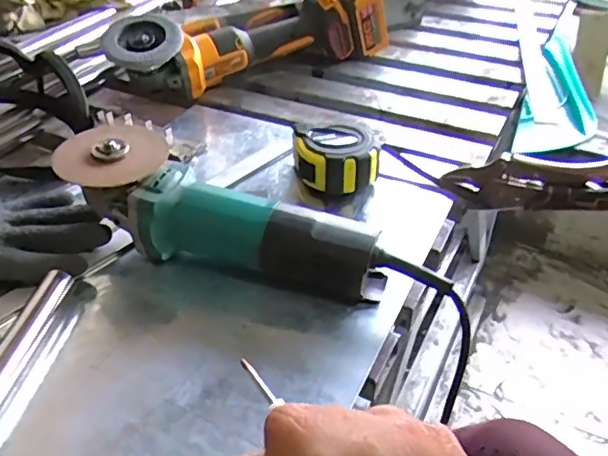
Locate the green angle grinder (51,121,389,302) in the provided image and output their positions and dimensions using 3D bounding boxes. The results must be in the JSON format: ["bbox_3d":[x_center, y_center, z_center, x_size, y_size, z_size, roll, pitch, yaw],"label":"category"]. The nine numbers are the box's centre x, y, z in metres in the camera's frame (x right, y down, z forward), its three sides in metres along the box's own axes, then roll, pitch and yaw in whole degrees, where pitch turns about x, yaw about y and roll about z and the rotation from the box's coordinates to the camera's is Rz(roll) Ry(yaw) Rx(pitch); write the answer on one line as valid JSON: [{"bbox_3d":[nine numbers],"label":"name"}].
[{"bbox_3d":[-0.065,-0.013,0.477,0.270,0.086,0.075,10,40,12],"label":"green angle grinder"}]

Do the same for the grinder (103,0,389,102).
[{"bbox_3d":[-0.072,-0.267,0.759,0.378,0.115,0.127,-18,42,-21],"label":"grinder"}]

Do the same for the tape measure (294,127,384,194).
[{"bbox_3d":[0.033,-0.067,0.574,0.085,0.052,0.068,1,39,2],"label":"tape measure"}]

